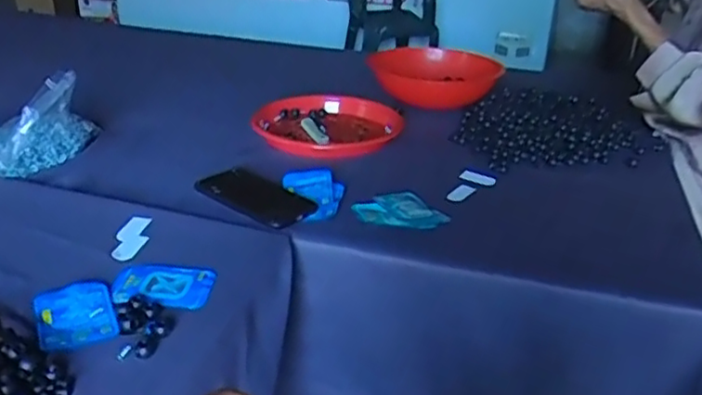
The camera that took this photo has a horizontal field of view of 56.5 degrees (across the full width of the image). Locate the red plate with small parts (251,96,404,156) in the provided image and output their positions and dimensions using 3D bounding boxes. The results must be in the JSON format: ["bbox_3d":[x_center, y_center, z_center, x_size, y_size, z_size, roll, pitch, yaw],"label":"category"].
[{"bbox_3d":[-0.037,-0.118,1.037,0.234,0.033,0.200,2,25,-2],"label":"red plate with small parts"}]

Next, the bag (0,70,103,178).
[{"bbox_3d":[-0.476,-0.102,0.889,0.245,0.101,0.151,-10,28,-25],"label":"bag"}]

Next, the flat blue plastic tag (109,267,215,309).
[{"bbox_3d":[-0.185,0.086,0.644,0.096,0.008,0.068,3,25,0],"label":"flat blue plastic tag"}]

